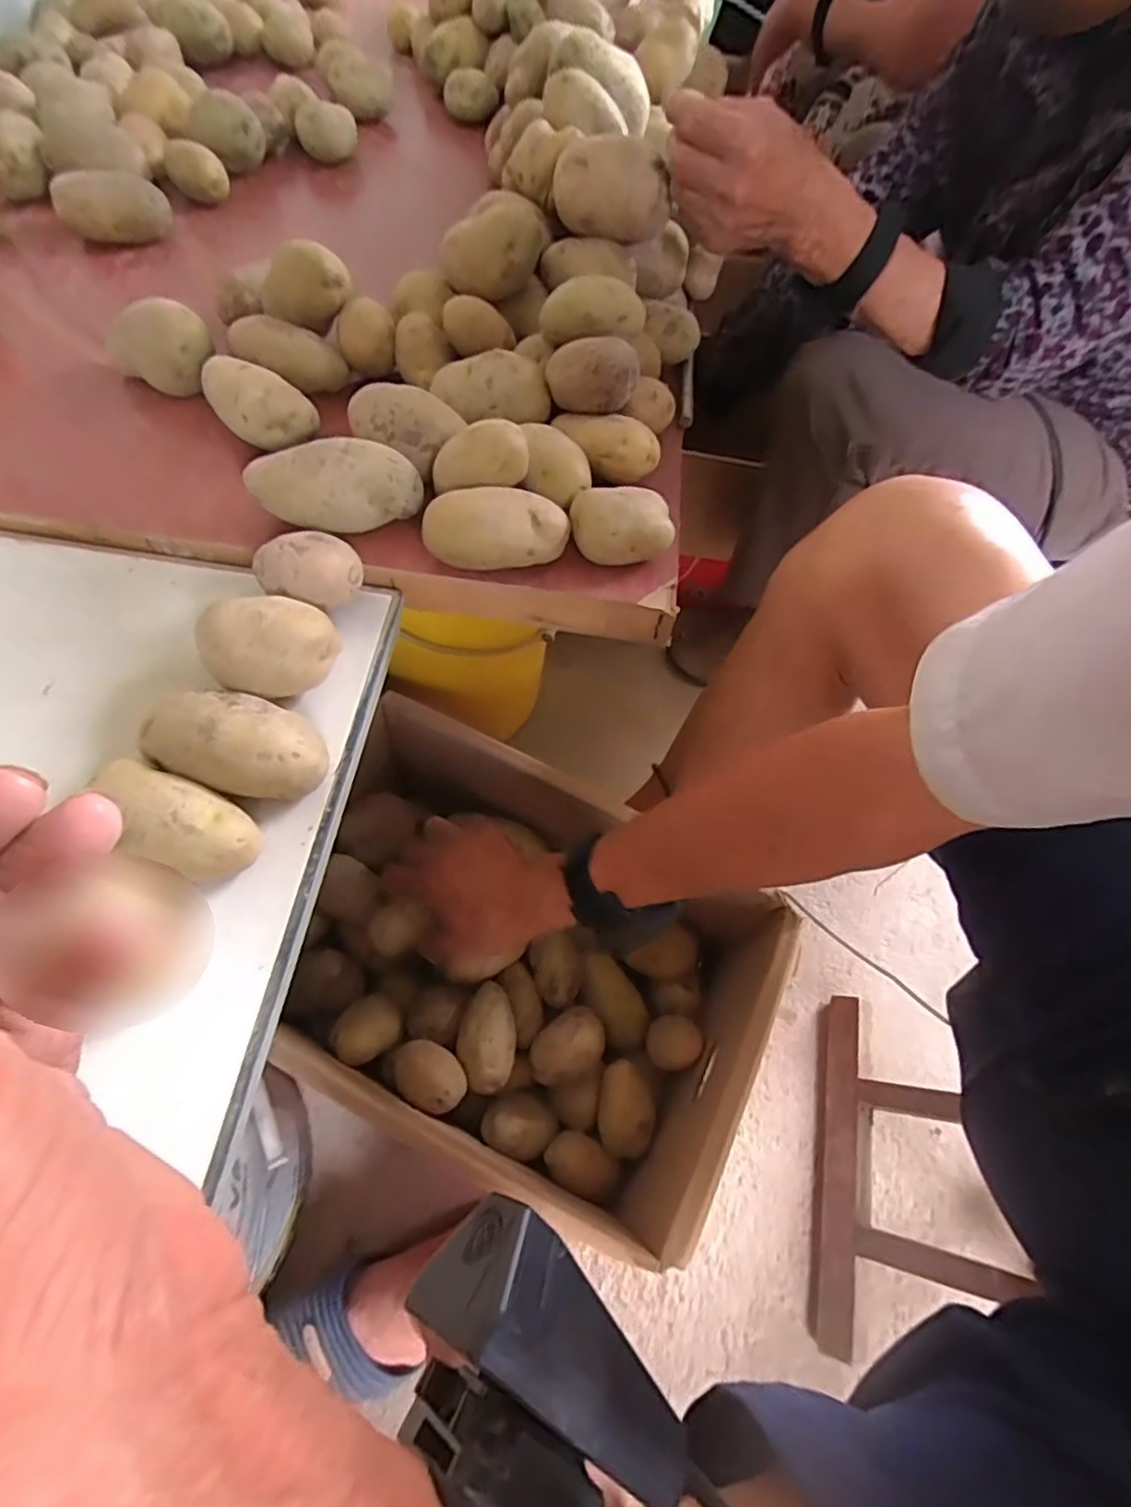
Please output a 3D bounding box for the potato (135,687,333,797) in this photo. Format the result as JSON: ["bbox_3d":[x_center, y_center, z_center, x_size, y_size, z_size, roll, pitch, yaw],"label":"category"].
[{"bbox_3d":[-0.173,-0.005,0.342,0.087,0.048,0.053,5,59,0],"label":"potato"}]

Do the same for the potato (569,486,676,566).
[{"bbox_3d":[0.038,-0.149,0.435,0.072,0.044,0.049,4,59,-1],"label":"potato"}]

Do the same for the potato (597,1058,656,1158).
[{"bbox_3d":[0.053,0.307,0.560,0.051,0.038,0.073,10,60,3],"label":"potato"}]

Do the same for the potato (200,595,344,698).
[{"bbox_3d":[-0.167,-0.057,0.370,0.070,0.051,0.051,-7,60,-7],"label":"potato"}]

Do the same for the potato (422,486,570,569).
[{"bbox_3d":[-0.044,-0.142,0.424,0.089,0.047,0.043,-2,60,-4],"label":"potato"}]

